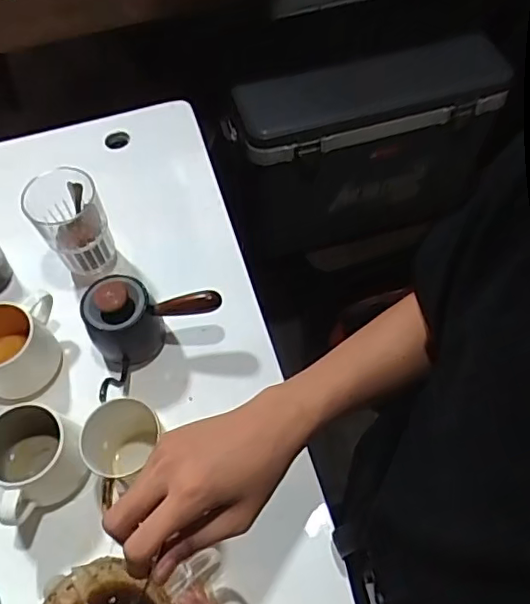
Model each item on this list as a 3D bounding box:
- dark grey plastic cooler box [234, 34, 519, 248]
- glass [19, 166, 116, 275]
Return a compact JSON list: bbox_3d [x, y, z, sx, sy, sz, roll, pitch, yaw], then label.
[{"bbox_3d":[0.192,-0.308,1.127,0.462,0.327,0.166,-13,60,-4],"label":"dark grey plastic cooler box"},{"bbox_3d":[-0.217,-0.089,0.651,0.076,0.113,0.075,-36,64,-16],"label":"glass"}]

